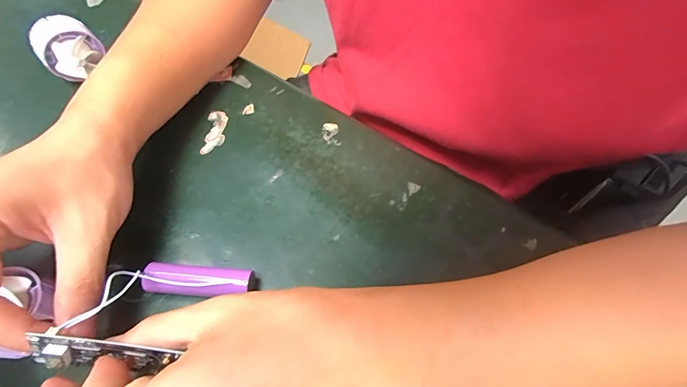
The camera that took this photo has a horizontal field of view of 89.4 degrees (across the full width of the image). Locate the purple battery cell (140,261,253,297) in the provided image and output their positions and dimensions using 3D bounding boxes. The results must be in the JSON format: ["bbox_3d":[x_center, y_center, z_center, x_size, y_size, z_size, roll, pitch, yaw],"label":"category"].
[{"bbox_3d":[-0.089,0.056,0.216,0.064,0.021,0.019,4,59,0],"label":"purple battery cell"}]

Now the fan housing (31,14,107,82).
[{"bbox_3d":[-0.234,-0.121,0.299,0.045,0.047,0.037,-38,68,-22],"label":"fan housing"}]

